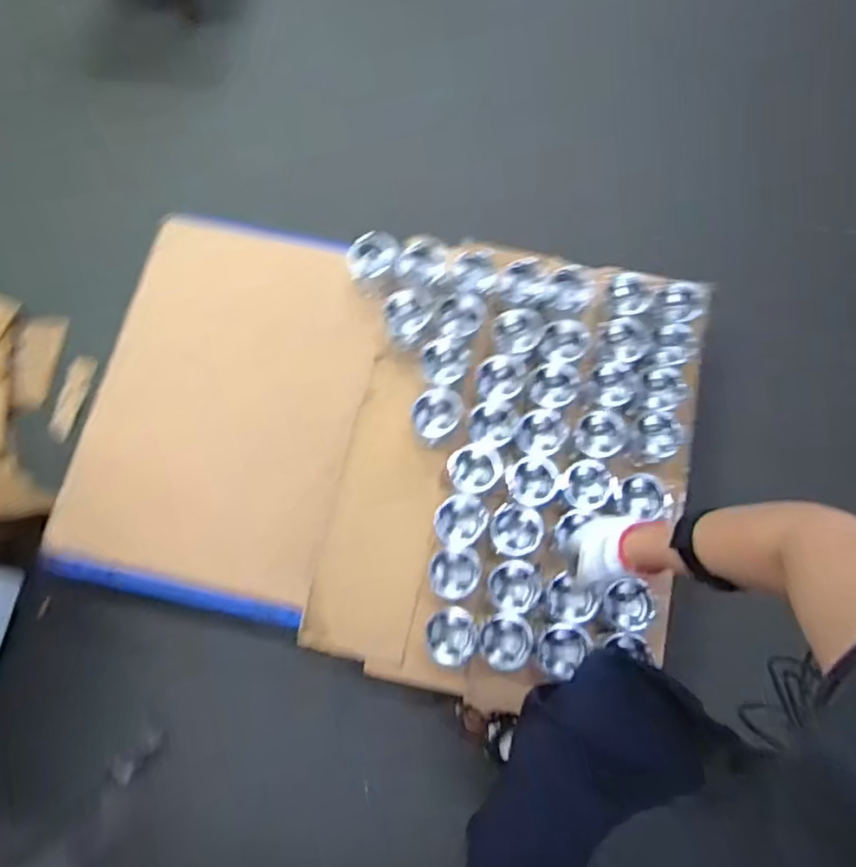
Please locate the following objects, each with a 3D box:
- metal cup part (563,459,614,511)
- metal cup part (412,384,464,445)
[{"bbox_3d":[0.300,0.098,1.222,0.087,0.035,0.093,0,75,1],"label":"metal cup part"},{"bbox_3d":[0.020,-0.032,1.296,0.097,0.086,0.099,-9,75,-1],"label":"metal cup part"}]

